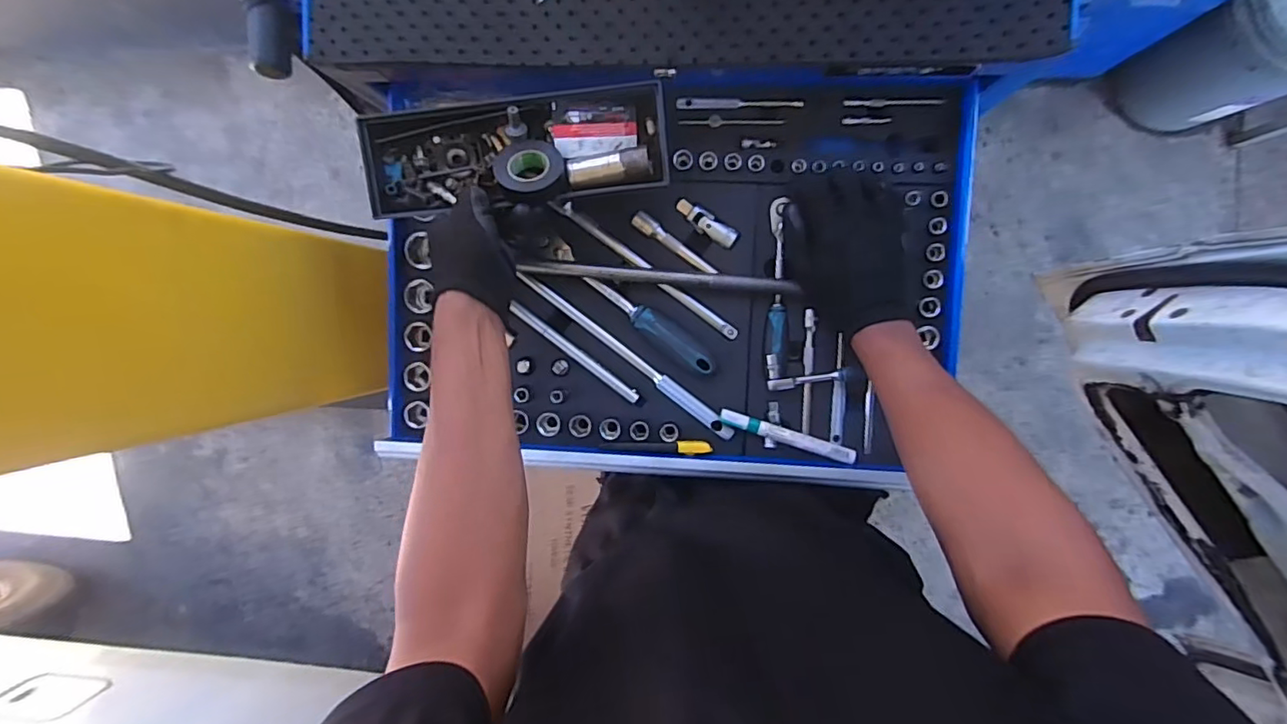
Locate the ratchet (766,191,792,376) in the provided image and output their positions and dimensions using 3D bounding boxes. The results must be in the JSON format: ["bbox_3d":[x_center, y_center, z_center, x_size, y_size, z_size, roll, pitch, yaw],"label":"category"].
[{"bbox_3d":[0.140,-0.077,0.591,0.021,0.017,0.180,1,94,5],"label":"ratchet"}]

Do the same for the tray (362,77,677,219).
[{"bbox_3d":[-0.121,-0.200,0.544,0.281,0.044,0.097,-5,94,5],"label":"tray"}]

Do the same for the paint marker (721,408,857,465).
[{"bbox_3d":[0.149,0.077,0.592,0.139,0.016,0.015,18,96,3],"label":"paint marker"}]

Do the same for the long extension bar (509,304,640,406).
[{"bbox_3d":[-0.073,-0.008,0.617,0.163,0.011,0.015,37,96,1],"label":"long extension bar"}]

